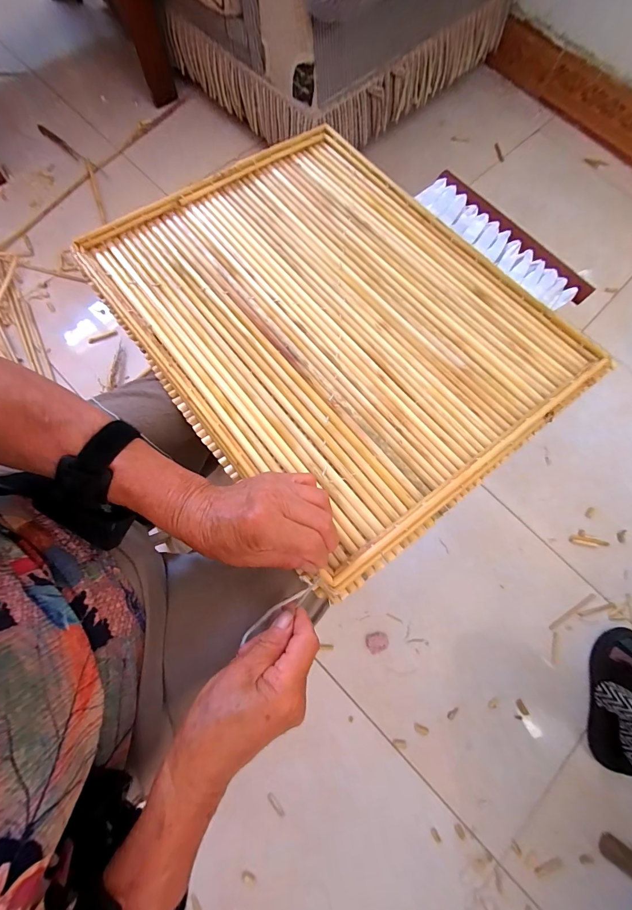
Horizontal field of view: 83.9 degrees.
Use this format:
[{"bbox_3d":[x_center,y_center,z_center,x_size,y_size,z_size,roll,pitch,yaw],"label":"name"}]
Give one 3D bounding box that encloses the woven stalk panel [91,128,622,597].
[{"bbox_3d":[0.014,-0.151,0.372,0.353,0.019,0.457,-37,76,-9],"label":"woven stalk panel"}]

